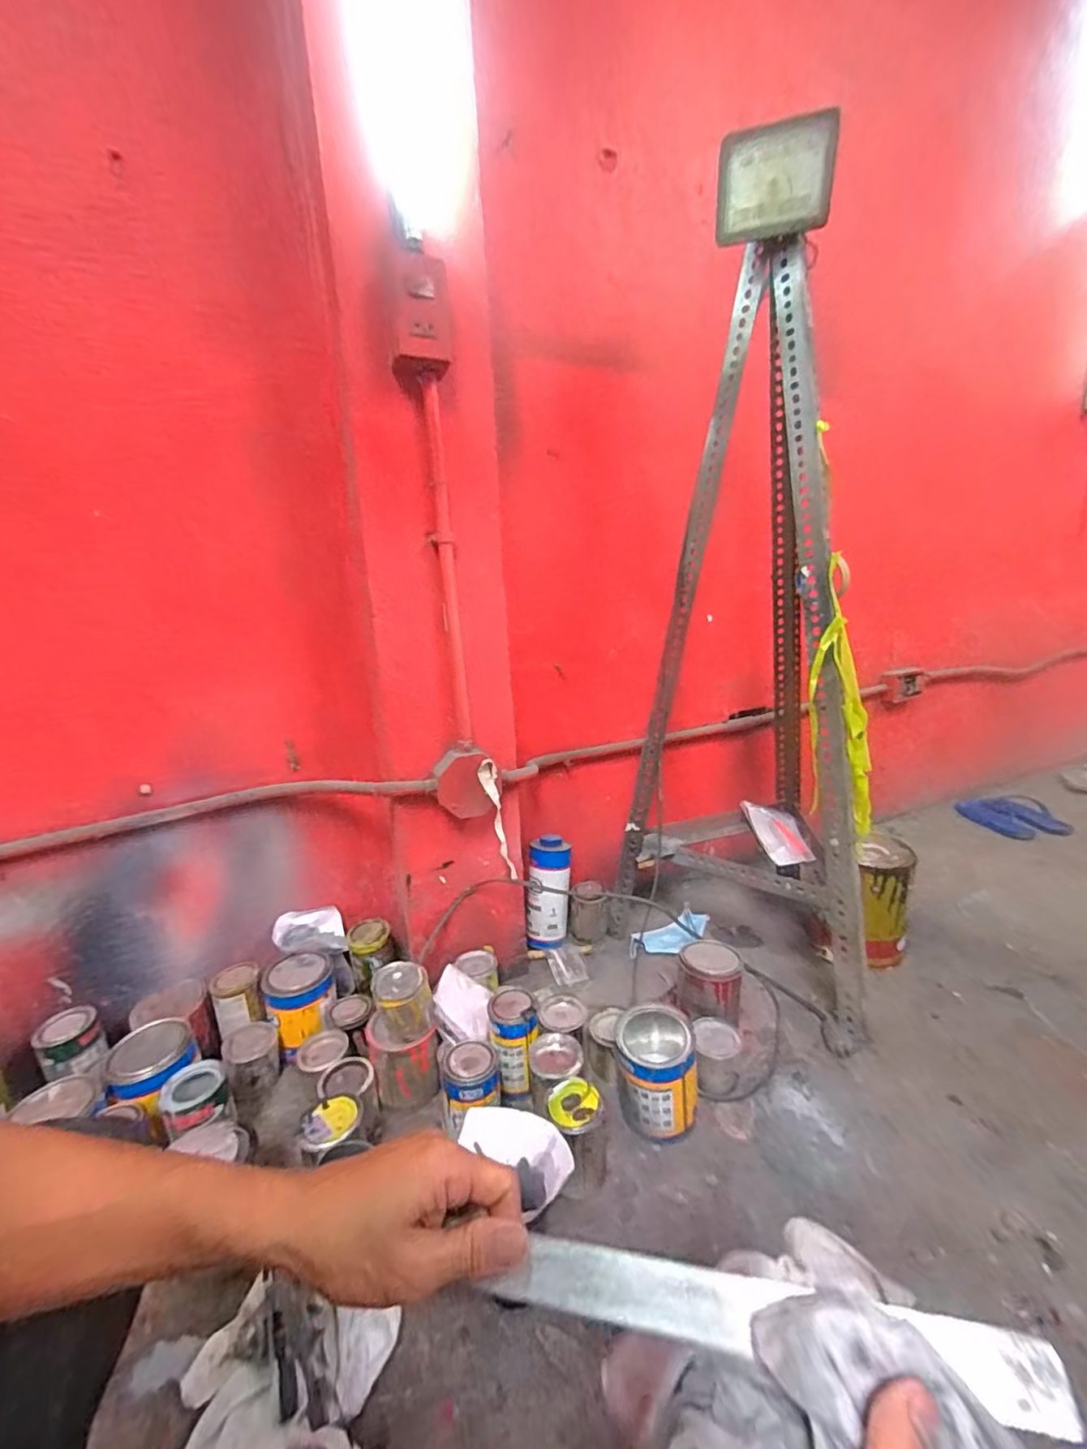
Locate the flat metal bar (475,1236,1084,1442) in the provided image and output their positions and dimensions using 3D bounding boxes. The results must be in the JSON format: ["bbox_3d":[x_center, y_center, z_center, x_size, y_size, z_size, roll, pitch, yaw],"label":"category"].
[{"bbox_3d":[0.093,0.264,0.251,0.230,0.007,0.027,-3,35,17],"label":"flat metal bar"}]

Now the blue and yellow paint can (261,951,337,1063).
[{"bbox_3d":[-0.377,0.438,0.882,0.101,0.110,0.104,-10,15,-29],"label":"blue and yellow paint can"}]

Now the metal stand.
[{"bbox_3d":[0.383,-0.185,0.961,0.414,1.222,0.346,9,18,42],"label":"metal stand"}]

